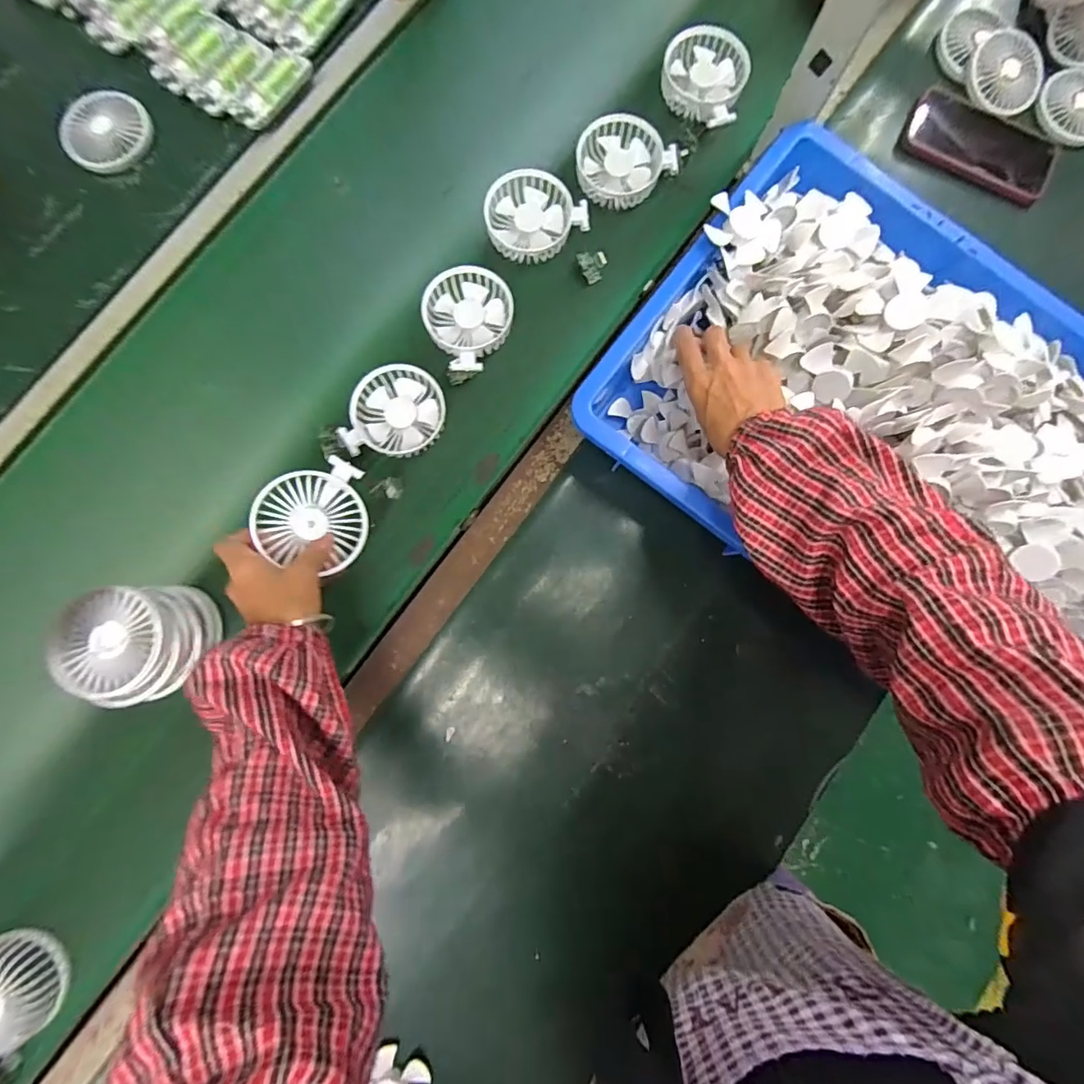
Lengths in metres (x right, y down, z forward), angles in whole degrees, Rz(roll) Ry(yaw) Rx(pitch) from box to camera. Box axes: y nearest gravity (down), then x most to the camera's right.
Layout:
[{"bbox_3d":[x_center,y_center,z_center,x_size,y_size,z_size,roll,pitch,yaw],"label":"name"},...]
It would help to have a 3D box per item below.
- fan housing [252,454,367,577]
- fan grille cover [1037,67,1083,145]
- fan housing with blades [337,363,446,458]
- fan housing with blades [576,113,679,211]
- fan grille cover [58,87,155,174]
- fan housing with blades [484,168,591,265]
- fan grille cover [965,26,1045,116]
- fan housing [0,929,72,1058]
[{"bbox_3d":[-0.197,-0.020,0.448,0.086,0.031,0.092,-6,88,-19],"label":"fan housing"},{"bbox_3d":[0.615,-0.499,0.591,0.096,0.012,0.084,-25,88,-4],"label":"fan grille cover"},{"bbox_3d":[-0.146,-0.132,0.519,0.095,0.030,0.089,2,87,-2],"label":"fan housing with blades"},{"bbox_3d":[0.084,-0.407,0.551,0.097,0.022,0.088,-34,89,-4],"label":"fan housing with blades"},{"bbox_3d":[-0.442,-0.419,0.523,0.084,0.009,0.083,-36,89,-4],"label":"fan grille cover"},{"bbox_3d":[-0.012,-0.343,0.541,0.096,0.019,0.090,-35,89,-4],"label":"fan housing with blades"},{"bbox_3d":[0.523,-0.528,0.583,0.096,0.015,0.085,-42,89,-4],"label":"fan grille cover"},{"bbox_3d":[-0.484,0.409,0.466,0.101,0.039,0.092,0,87,-2],"label":"fan housing"}]

